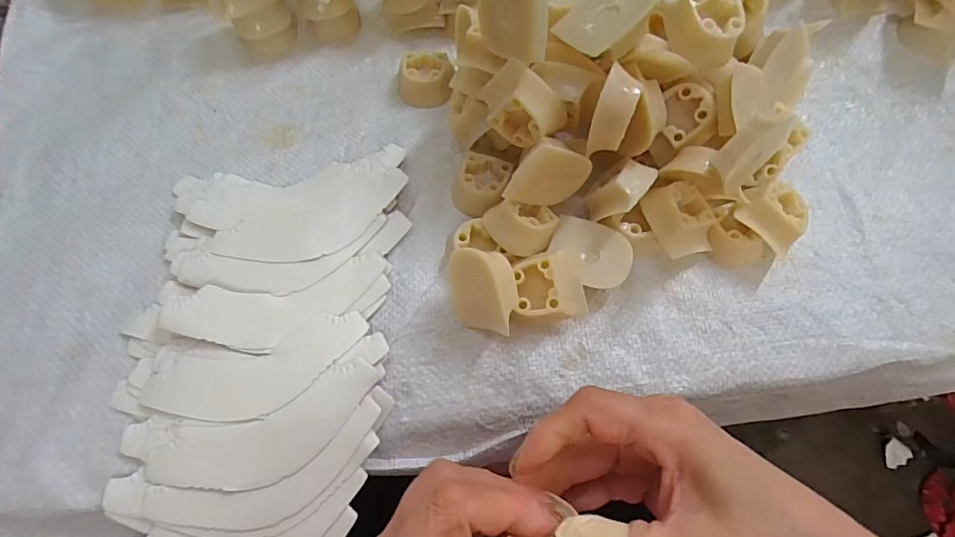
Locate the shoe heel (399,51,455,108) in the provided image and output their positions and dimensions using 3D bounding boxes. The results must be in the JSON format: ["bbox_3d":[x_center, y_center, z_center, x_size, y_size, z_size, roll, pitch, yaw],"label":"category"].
[{"bbox_3d":[-0.035,-0.130,0.329,0.037,0.016,0.035,4,67,2],"label":"shoe heel"}]

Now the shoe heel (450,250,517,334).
[{"bbox_3d":[0.004,0.014,0.255,0.031,0.045,0.045,-11,67,-4],"label":"shoe heel"}]

